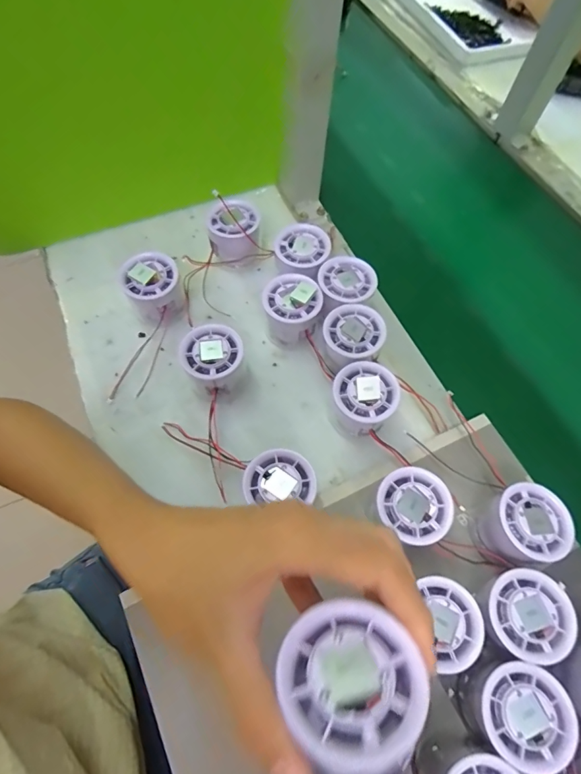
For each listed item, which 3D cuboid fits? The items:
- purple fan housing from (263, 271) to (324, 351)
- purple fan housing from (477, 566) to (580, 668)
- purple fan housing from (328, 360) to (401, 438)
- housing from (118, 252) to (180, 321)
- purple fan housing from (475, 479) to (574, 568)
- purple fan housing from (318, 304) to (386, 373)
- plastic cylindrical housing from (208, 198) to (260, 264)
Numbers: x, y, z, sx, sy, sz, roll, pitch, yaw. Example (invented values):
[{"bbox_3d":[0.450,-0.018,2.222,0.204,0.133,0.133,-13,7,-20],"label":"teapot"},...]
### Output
[{"bbox_3d":[0.001,-0.075,0.433,0.059,0.062,0.054,10,64,3],"label":"purple fan housing"},{"bbox_3d":[0.168,0.167,0.316,0.059,0.044,0.057,1,64,-2],"label":"purple fan housing"},{"bbox_3d":[0.066,0.013,0.394,0.055,0.055,0.059,1,64,-2],"label":"purple fan housing"},{"bbox_3d":[-0.139,-0.101,0.436,0.053,0.053,0.053,1,64,-2],"label":"housing"},{"bbox_3d":[0.186,0.113,0.348,0.056,0.054,0.056,1,64,-2],"label":"purple fan housing"},{"bbox_3d":[0.059,-0.042,0.419,0.057,0.060,0.060,1,64,-2],"label":"purple fan housing"},{"bbox_3d":[-0.062,-0.169,0.474,0.051,0.056,0.047,-10,65,-7],"label":"plastic cylindrical housing"}]

